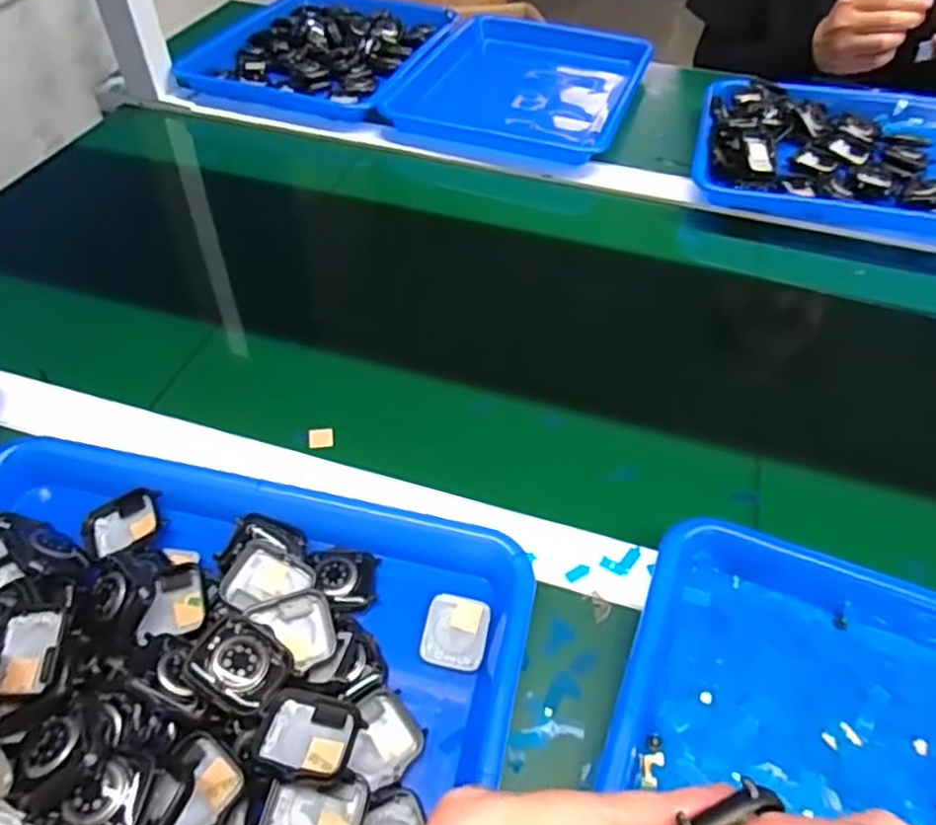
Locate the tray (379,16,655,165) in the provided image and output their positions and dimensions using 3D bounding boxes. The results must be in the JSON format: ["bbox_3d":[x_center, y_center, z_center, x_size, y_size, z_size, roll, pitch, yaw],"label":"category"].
[{"bbox_3d":[0.071,-0.391,0.833,0.252,0.043,0.302,15,51,12],"label":"tray"}]

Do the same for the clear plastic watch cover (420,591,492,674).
[{"bbox_3d":[-0.006,0.117,0.375,0.032,0.004,0.038,12,50,9],"label":"clear plastic watch cover"}]

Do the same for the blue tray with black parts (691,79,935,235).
[{"bbox_3d":[0.409,-0.264,0.708,0.341,0.039,0.239,15,51,12],"label":"blue tray with black parts"}]

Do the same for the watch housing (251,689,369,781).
[{"bbox_3d":[-0.072,0.146,0.316,0.042,0.013,0.038,8,50,6],"label":"watch housing"}]

